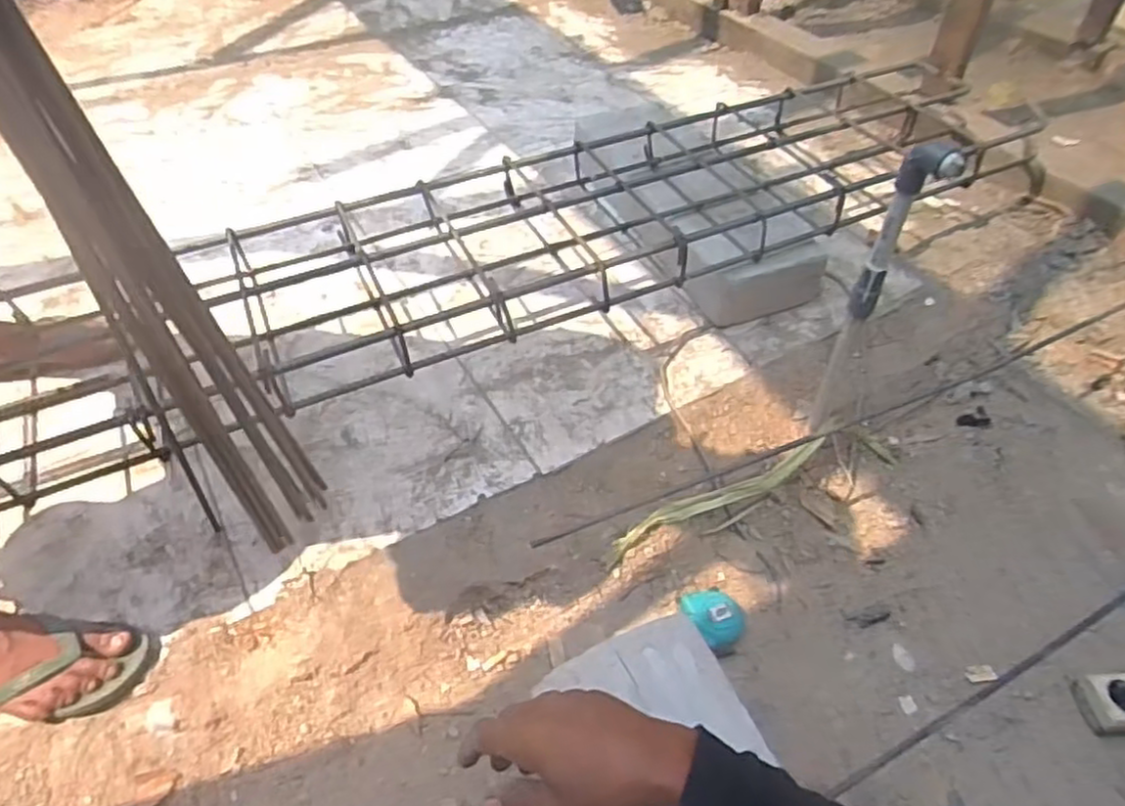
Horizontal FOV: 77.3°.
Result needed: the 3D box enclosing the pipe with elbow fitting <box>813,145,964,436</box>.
[{"bbox_3d":[0.380,-0.115,0.881,0.052,0.440,0.033,20,51,16],"label":"pipe with elbow fitting"}]

